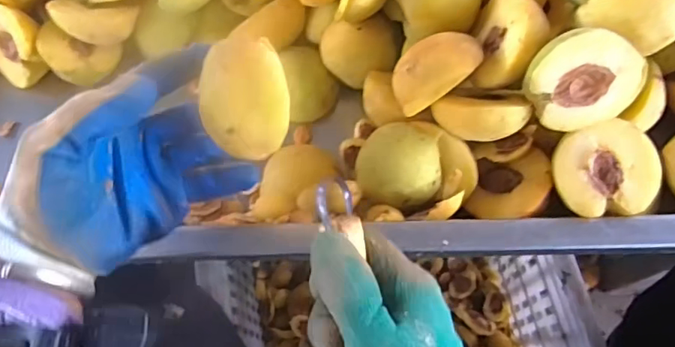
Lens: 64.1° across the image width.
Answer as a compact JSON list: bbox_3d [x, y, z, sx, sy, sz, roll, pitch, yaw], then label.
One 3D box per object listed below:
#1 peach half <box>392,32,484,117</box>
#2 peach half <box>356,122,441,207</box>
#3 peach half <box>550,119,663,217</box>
[{"bbox_3d":[0.066,-0.068,0.361,0.062,0.027,0.042,-32,72,18],"label":"peach half"},{"bbox_3d":[0.042,-0.006,0.374,0.057,0.026,0.057,2,102,10],"label":"peach half"},{"bbox_3d":[0.174,-0.001,0.358,0.064,0.030,0.058,-7,83,1],"label":"peach half"}]

